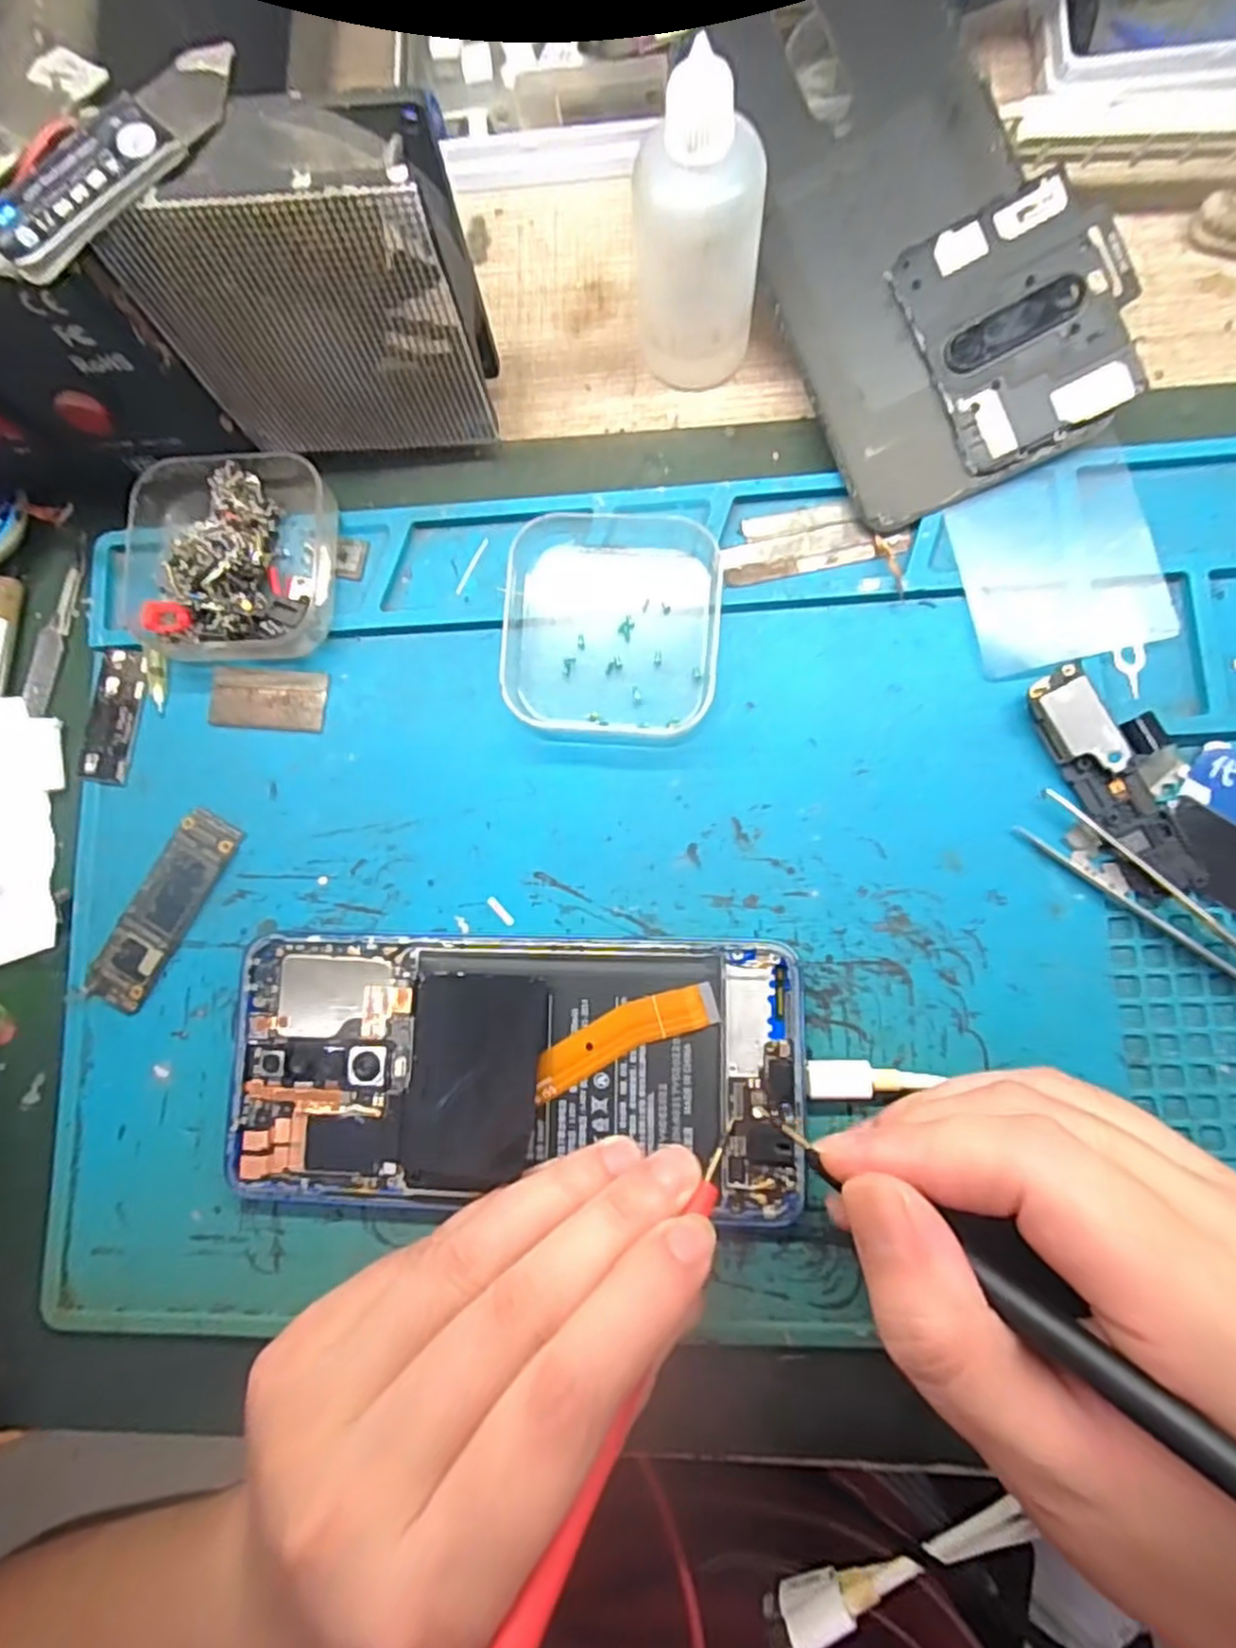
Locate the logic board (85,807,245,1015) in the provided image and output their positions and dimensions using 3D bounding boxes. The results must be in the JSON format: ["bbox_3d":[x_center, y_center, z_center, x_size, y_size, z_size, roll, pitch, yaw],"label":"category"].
[{"bbox_3d":[-0.141,0.027,0.226,0.019,0.005,0.064,30,86,8],"label":"logic board"}]

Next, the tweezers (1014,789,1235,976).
[{"bbox_3d":[0.168,0.036,0.193,0.129,0.010,0.015,38,87,9],"label":"tweezers"}]

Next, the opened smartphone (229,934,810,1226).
[{"bbox_3d":[-0.030,0.069,0.206,0.160,0.006,0.074,-3,82,5],"label":"opened smartphone"}]

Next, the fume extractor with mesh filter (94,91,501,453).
[{"bbox_3d":[-0.078,-0.139,0.202,0.078,0.089,0.027,-3,82,4],"label":"fume extractor with mesh filter"}]

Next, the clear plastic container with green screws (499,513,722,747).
[{"bbox_3d":[-0.002,-0.061,0.224,0.064,0.011,0.070,3,82,5],"label":"clear plastic container with green screws"}]

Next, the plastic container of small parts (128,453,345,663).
[{"bbox_3d":[-0.121,-0.086,0.229,0.062,0.024,0.065,4,82,5],"label":"plastic container of small parts"}]

